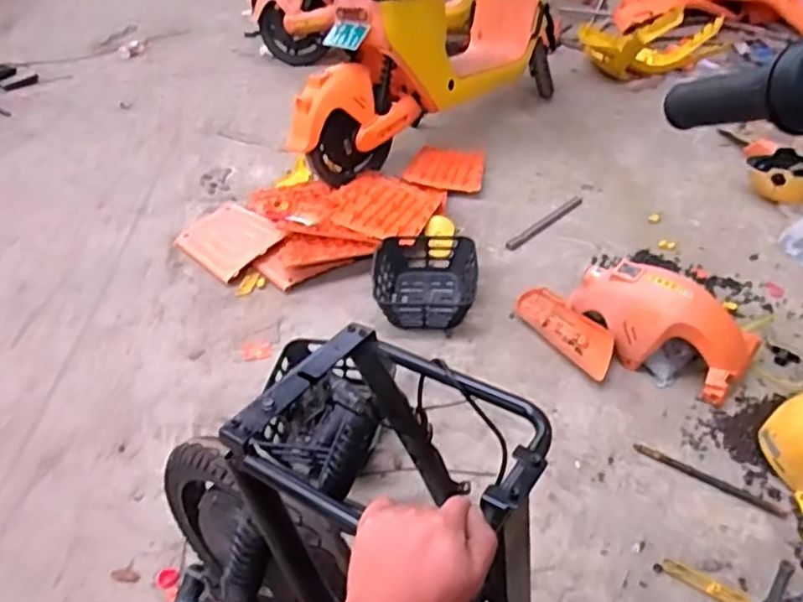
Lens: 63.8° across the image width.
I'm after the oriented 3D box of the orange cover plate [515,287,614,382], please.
[{"bbox_3d":[0.438,0.072,1.711,0.119,0.048,0.362,-41,47,-1],"label":"orange cover plate"}]

